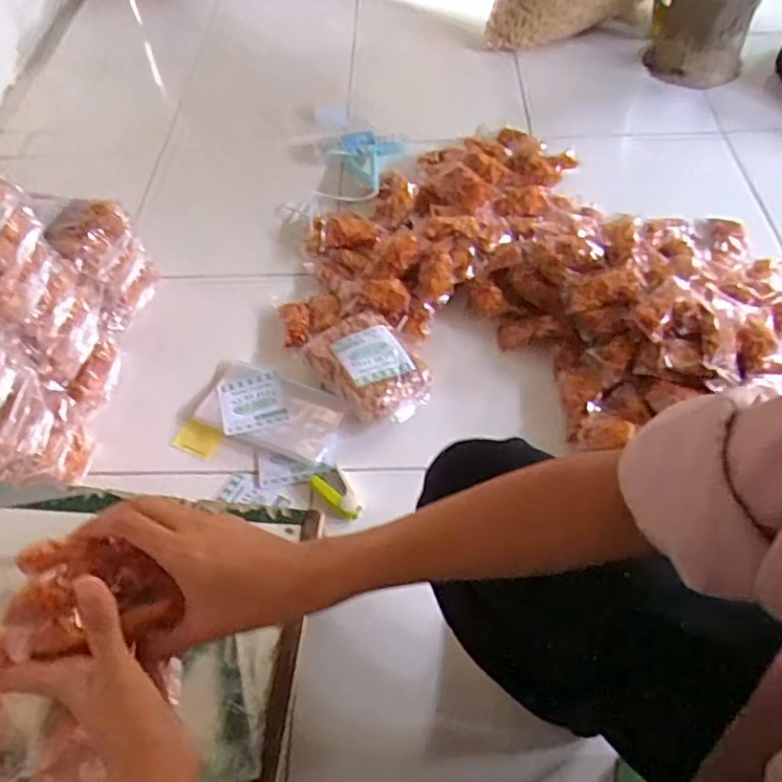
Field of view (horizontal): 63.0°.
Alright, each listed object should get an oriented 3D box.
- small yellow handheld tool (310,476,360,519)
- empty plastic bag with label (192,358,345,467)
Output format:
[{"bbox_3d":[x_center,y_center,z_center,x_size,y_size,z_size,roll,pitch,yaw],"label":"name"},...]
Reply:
[{"bbox_3d":[-0.078,0.140,0.849,0.087,0.013,0.021,31,61,23],"label":"small yellow handheld tool"},{"bbox_3d":[-0.178,0.020,0.945,0.217,0.024,0.125,18,56,16],"label":"empty plastic bag with label"}]

